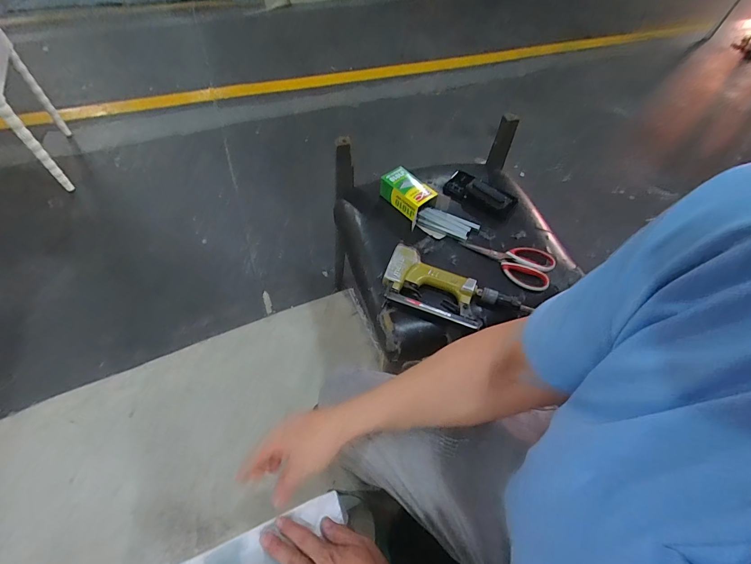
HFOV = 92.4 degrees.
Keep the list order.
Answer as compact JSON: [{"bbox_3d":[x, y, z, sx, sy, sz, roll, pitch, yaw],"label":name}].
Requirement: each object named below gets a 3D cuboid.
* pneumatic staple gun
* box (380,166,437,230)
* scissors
[{"bbox_3d":[0.114,0.009,0.683,0.196,0.037,0.116,19,58,10],"label":"pneumatic staple gun"},{"bbox_3d":[0.070,-0.200,0.809,0.080,0.050,0.122,-39,66,-24],"label":"box"},{"bbox_3d":[0.274,-0.050,0.741,0.174,0.021,0.098,25,59,13],"label":"scissors"}]

